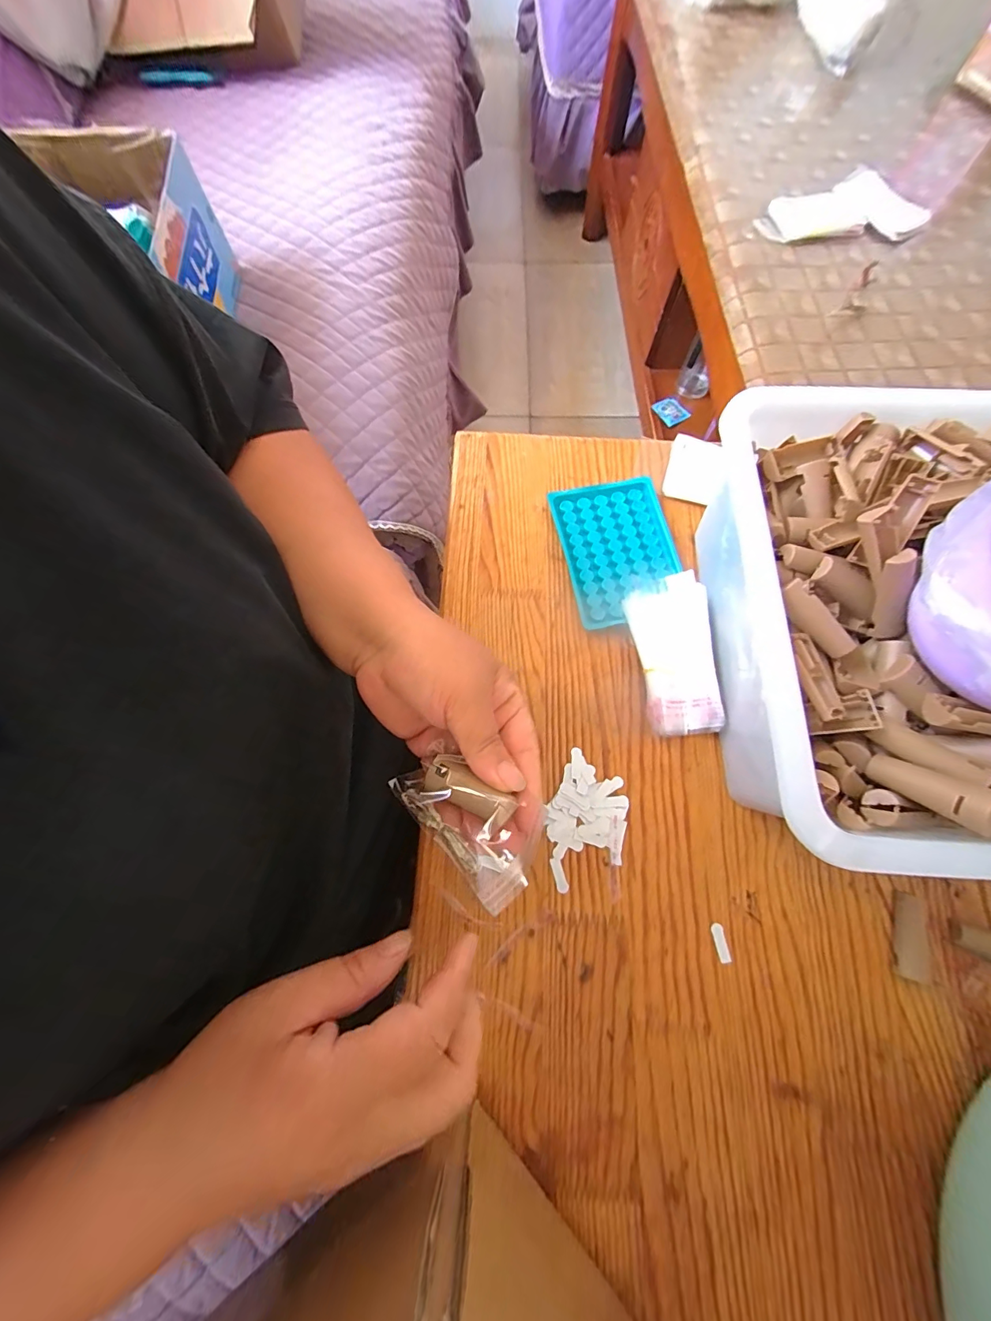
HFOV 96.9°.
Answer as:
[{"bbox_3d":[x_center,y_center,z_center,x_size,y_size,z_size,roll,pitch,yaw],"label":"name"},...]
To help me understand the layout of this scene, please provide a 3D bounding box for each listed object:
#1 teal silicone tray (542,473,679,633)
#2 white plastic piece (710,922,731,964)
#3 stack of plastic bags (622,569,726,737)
[{"bbox_3d":[0.106,-0.095,0.374,0.094,0.017,0.129,-12,72,-4],"label":"teal silicone tray"},{"bbox_3d":[0.147,0.185,0.287,0.008,0.004,0.022,-8,72,-4],"label":"white plastic piece"},{"bbox_3d":[0.133,-0.007,0.333,0.055,0.026,0.121,-5,72,-3],"label":"stack of plastic bags"}]

